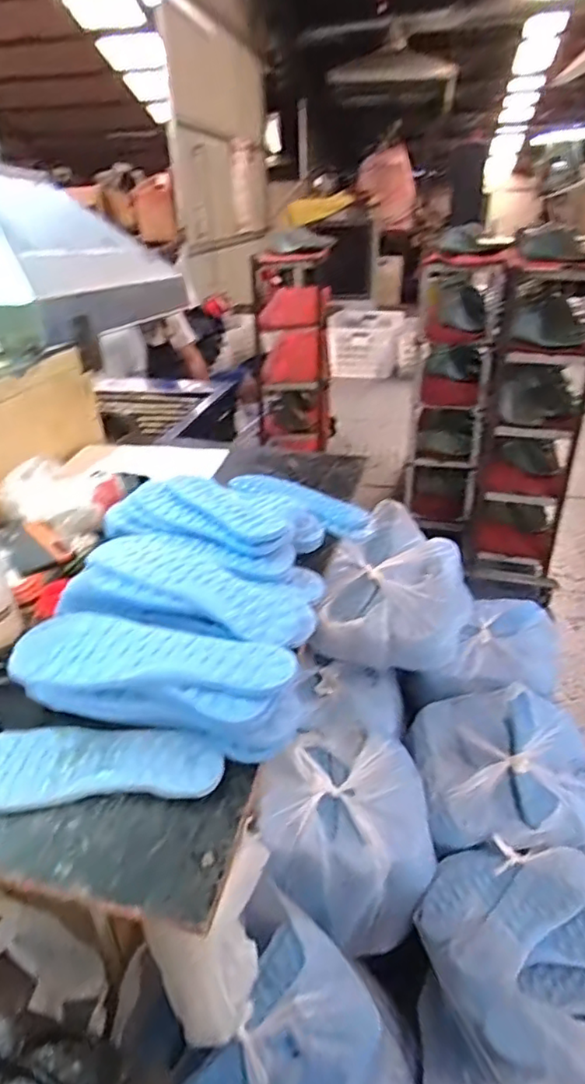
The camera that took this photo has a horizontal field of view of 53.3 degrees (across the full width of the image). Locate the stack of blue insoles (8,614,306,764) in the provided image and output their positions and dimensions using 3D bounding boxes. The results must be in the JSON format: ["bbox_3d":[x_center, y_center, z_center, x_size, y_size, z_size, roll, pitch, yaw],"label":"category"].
[{"bbox_3d":[-0.123,0.133,0.551,0.262,0.077,0.107,2,31,6],"label":"stack of blue insoles"}]

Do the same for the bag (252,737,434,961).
[{"bbox_3d":[0.083,0.448,0.932,0.264,0.191,0.291,-6,31,-8],"label":"bag"}]

